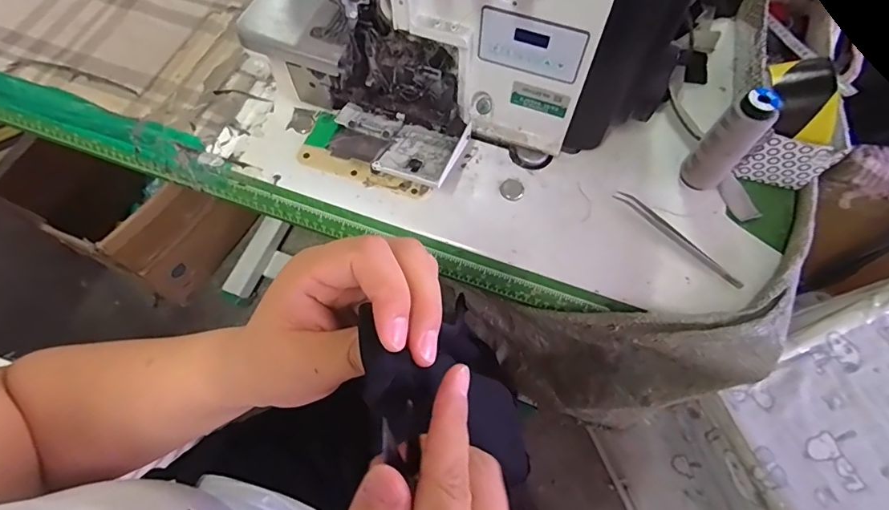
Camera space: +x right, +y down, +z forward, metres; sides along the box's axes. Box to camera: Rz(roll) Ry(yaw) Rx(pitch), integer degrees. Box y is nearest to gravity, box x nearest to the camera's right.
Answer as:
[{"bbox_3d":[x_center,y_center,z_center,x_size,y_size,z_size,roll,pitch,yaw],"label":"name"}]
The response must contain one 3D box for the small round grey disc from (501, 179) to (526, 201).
[{"bbox_3d":[0.071,-0.067,0.475,0.024,0.004,0.025,0,66,0],"label":"small round grey disc"}]

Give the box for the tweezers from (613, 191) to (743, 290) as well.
[{"bbox_3d":[0.226,-0.018,0.446,0.015,0.007,0.139,-41,72,-16],"label":"tweezers"}]

